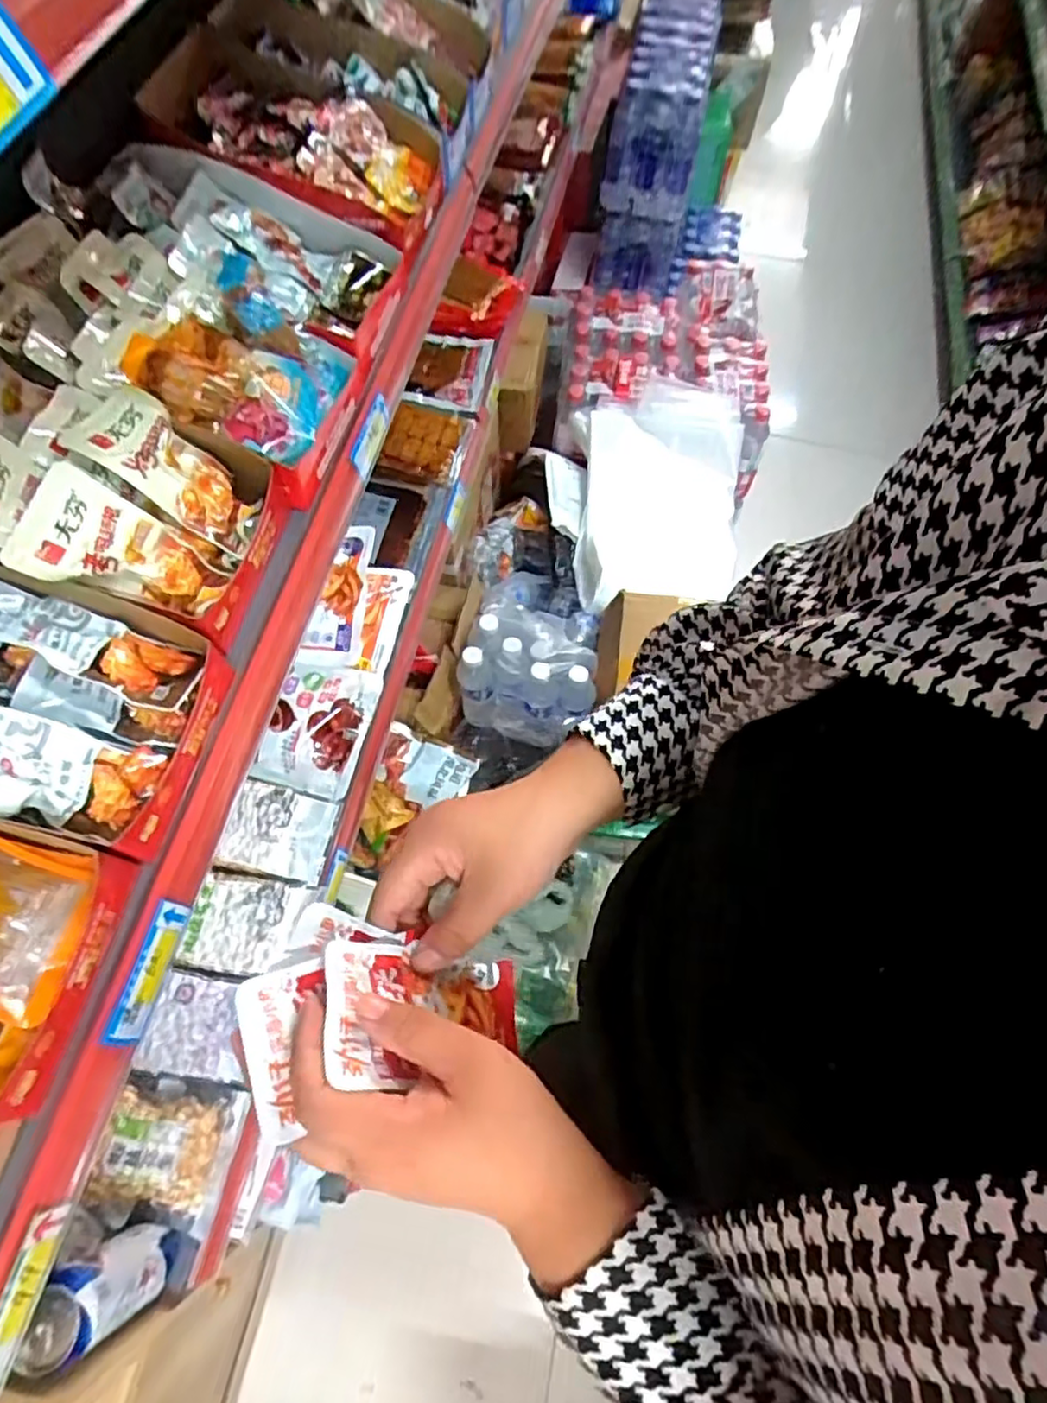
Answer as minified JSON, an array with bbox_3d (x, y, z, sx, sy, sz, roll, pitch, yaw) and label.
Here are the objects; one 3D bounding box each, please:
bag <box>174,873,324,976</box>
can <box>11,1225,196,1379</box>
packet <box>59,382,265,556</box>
[{"bbox_3d":[-0.314,0.255,0.770,0.127,0.019,0.103,9,61,1],"label":"bag"},{"bbox_3d":[-0.361,0.516,0.600,0.062,0.184,0.064,1,61,-2],"label":"can"},{"bbox_3d":[-0.265,-0.177,0.521,0.136,0.033,0.076,34,62,-30],"label":"packet"}]

